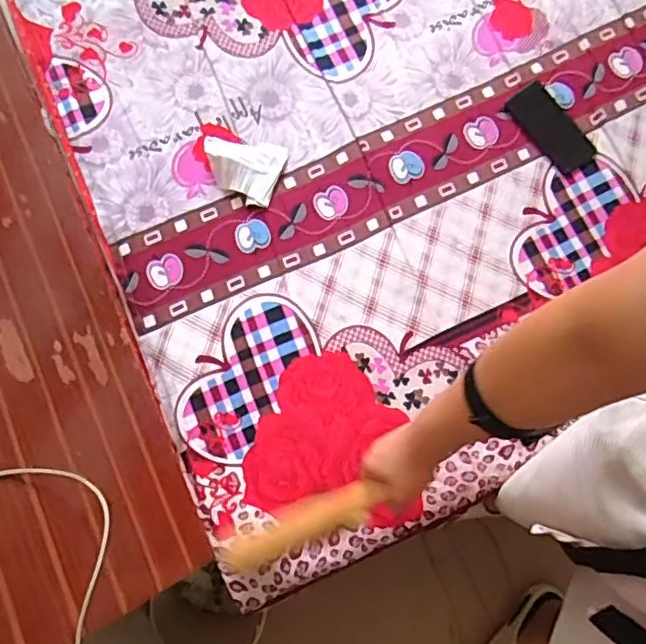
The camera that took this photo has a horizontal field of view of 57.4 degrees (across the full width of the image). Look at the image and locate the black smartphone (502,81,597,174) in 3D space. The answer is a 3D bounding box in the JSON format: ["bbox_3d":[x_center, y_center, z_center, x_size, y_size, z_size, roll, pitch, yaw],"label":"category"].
[{"bbox_3d":[0.400,-0.342,1.024,0.087,0.018,0.165,-38,81,-9],"label":"black smartphone"}]

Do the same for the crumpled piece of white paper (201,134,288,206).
[{"bbox_3d":[-0.138,-0.265,0.988,0.135,0.026,0.109,18,78,3],"label":"crumpled piece of white paper"}]

